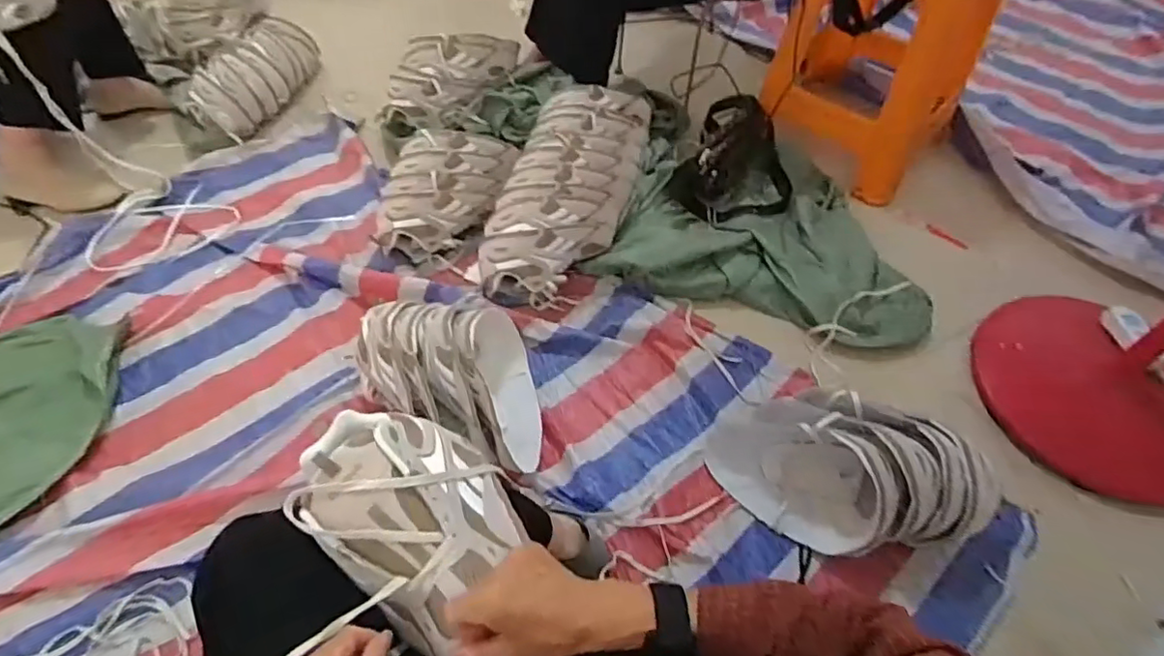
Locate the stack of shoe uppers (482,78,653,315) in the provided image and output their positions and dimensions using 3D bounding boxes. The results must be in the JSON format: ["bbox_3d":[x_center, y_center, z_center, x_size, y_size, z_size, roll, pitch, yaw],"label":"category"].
[{"bbox_3d":[-0.026,-0.291,1.220,0.243,0.152,0.570,17,55,10],"label":"stack of shoe uppers"}]

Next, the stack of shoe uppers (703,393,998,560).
[{"bbox_3d":[0.370,0.200,0.865,0.348,0.155,0.182,35,60,22],"label":"stack of shoe uppers"}]

